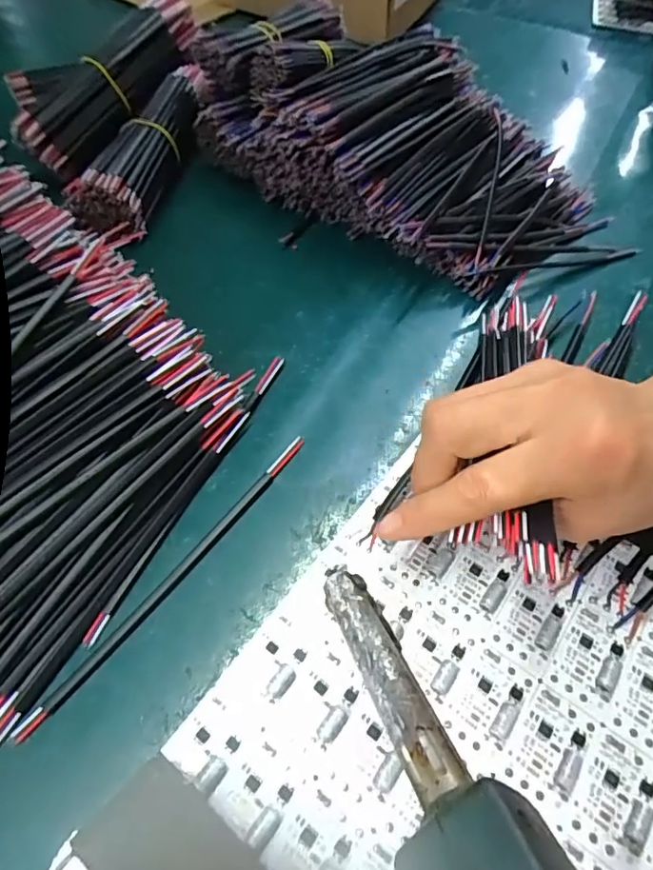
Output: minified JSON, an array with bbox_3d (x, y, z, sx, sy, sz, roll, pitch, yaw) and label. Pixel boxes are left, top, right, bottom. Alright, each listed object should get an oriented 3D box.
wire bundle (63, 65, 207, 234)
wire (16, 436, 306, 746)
[{"bbox_3d":[-0.134,-0.212,0.398,0.058,0.043,0.168,7,55,5],"label":"wire bundle"},{"bbox_3d":[-0.064,0.059,0.241,0.007,0.004,0.170,31,57,21],"label":"wire"}]

